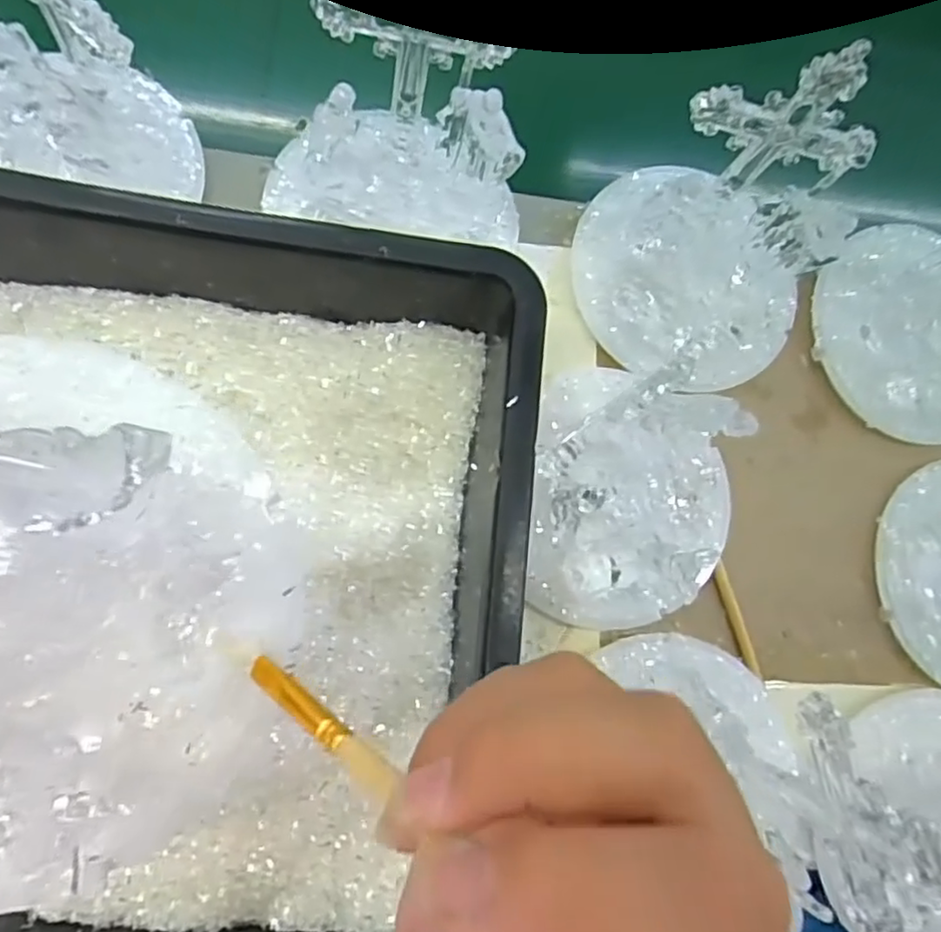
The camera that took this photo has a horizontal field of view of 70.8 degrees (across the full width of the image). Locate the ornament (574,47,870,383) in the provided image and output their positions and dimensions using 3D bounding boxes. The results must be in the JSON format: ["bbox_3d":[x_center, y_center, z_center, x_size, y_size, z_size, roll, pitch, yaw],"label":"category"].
[{"bbox_3d":[0.128,-0.113,0.333,0.128,0.079,0.124,-14,80,-12],"label":"ornament"}]

